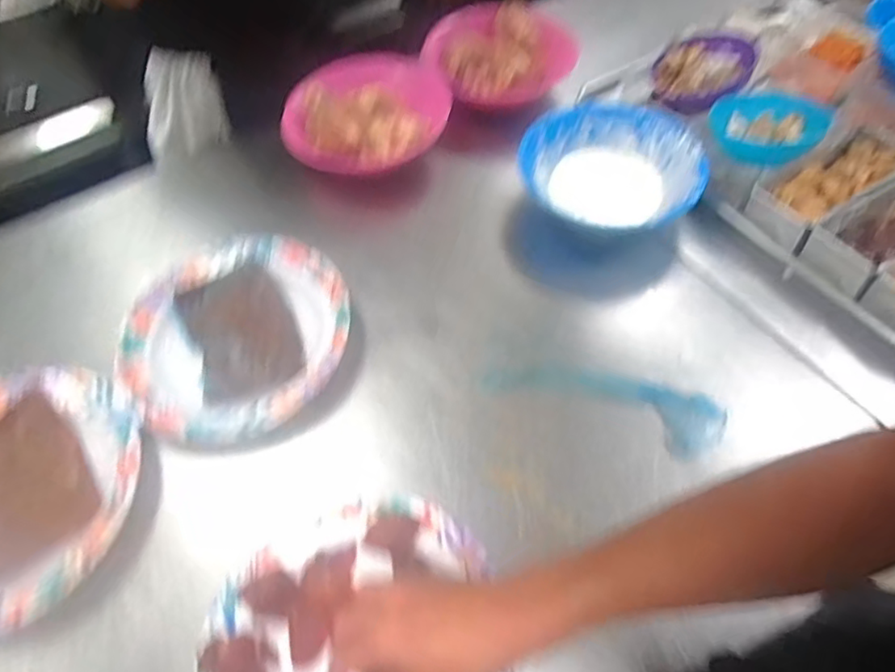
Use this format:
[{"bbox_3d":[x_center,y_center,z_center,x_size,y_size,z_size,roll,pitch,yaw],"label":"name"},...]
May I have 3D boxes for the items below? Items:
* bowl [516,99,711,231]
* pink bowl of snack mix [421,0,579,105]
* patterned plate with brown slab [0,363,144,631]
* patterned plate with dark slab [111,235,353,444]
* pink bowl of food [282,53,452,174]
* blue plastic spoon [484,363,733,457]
[{"bbox_3d":[0.199,-0.196,0.755,0.215,0.061,0.206,-1,57,1],"label":"bowl"},{"bbox_3d":[0.071,-0.404,0.866,0.173,0.053,0.176,-1,57,1],"label":"pink bowl of snack mix"},{"bbox_3d":[-0.420,0.148,0.583,0.244,0.034,0.247,-1,57,1],"label":"patterned plate with brown slab"},{"bbox_3d":[-0.232,-0.004,0.670,0.245,0.028,0.252,-1,57,1],"label":"patterned plate with dark slab"},{"bbox_3d":[-0.112,-0.305,0.822,0.199,0.065,0.200,-1,57,1],"label":"pink bowl of food"},{"bbox_3d":[0.156,0.056,0.614,0.230,0.025,0.066,20,60,14],"label":"blue plastic spoon"}]

